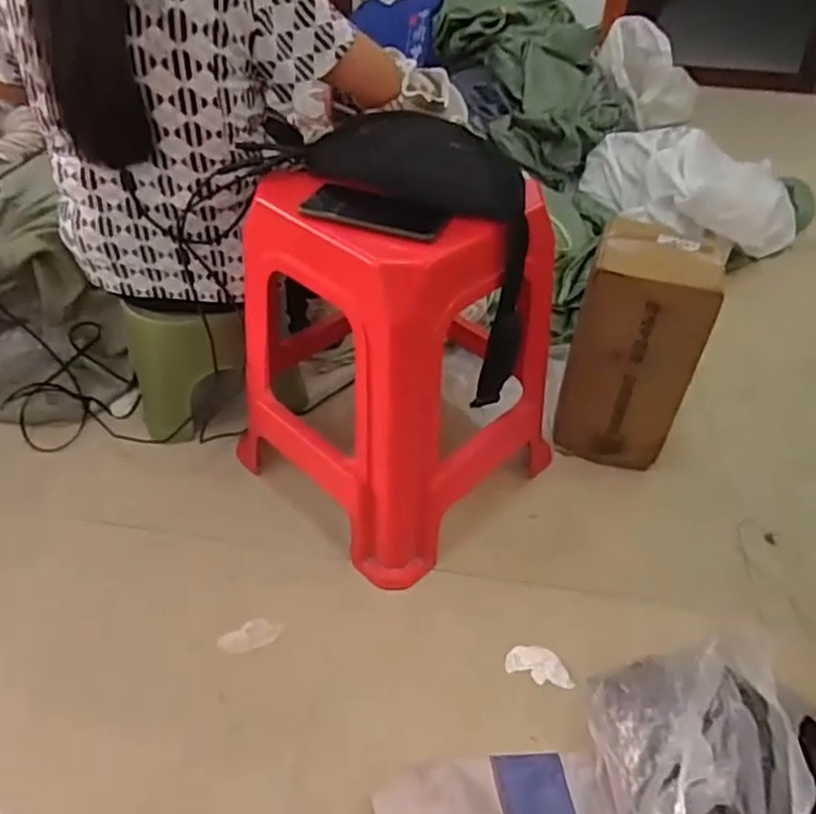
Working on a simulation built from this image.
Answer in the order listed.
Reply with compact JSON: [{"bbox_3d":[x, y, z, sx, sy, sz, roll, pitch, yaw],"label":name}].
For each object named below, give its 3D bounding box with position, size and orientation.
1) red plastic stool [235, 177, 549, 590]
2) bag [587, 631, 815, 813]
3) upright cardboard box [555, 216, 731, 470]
[{"bbox_3d":[-0.020,-0.080,0.979,0.366,0.477,0.355,34,51,30],"label":"red plastic stool"},{"bbox_3d":[0.306,0.372,0.708,0.162,0.188,0.264,1,43,-1],"label":"bag"},{"bbox_3d":[0.357,-0.090,1.084,0.182,0.373,0.142,13,44,11],"label":"upright cardboard box"}]

